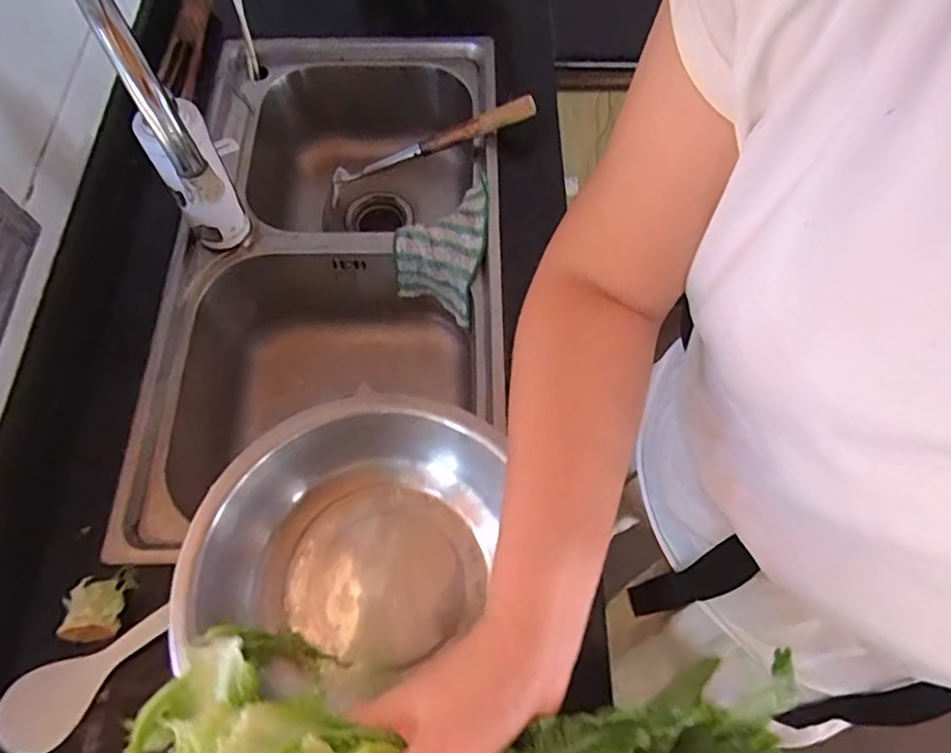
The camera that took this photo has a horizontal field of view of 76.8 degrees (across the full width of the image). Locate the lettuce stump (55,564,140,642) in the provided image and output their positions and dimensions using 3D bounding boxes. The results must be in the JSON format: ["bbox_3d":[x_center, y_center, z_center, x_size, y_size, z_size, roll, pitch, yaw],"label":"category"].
[{"bbox_3d":[-0.346,0.205,0.543,0.048,0.038,0.062,1,65,0],"label":"lettuce stump"}]

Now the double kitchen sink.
[{"bbox_3d":[-0.173,-0.113,0.843,0.386,0.257,0.713,0,65,-1],"label":"double kitchen sink"}]

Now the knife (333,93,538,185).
[{"bbox_3d":[-0.066,-0.322,0.829,0.312,0.030,0.021,-11,63,24],"label":"knife"}]

